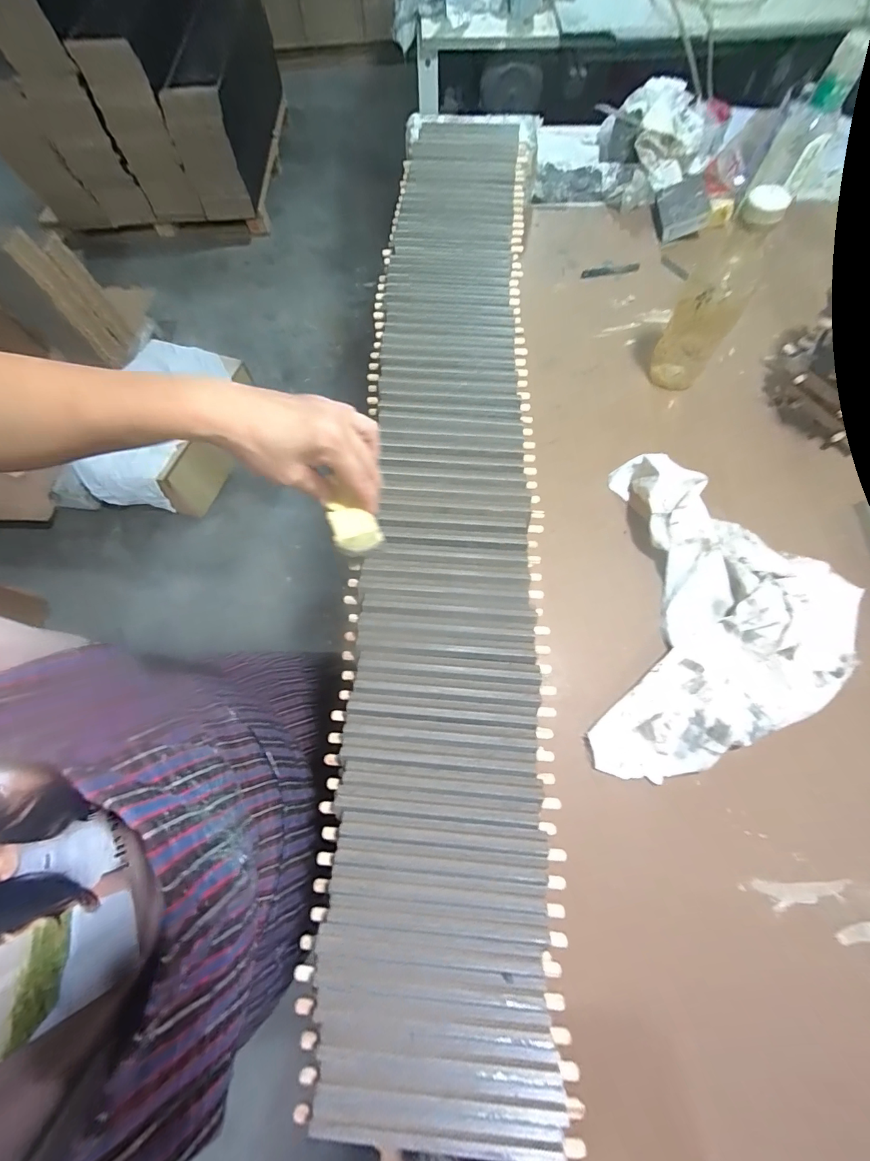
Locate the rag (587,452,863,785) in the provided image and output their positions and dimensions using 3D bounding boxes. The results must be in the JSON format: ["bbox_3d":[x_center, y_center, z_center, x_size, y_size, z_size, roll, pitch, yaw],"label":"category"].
[{"bbox_3d":[0.316,0.039,0.441,0.257,0.056,0.358,12,70,6],"label":"rag"}]

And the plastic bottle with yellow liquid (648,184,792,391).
[{"bbox_3d":[0.328,-0.329,0.497,0.072,0.212,0.063,27,72,11],"label":"plastic bottle with yellow liquid"}]

